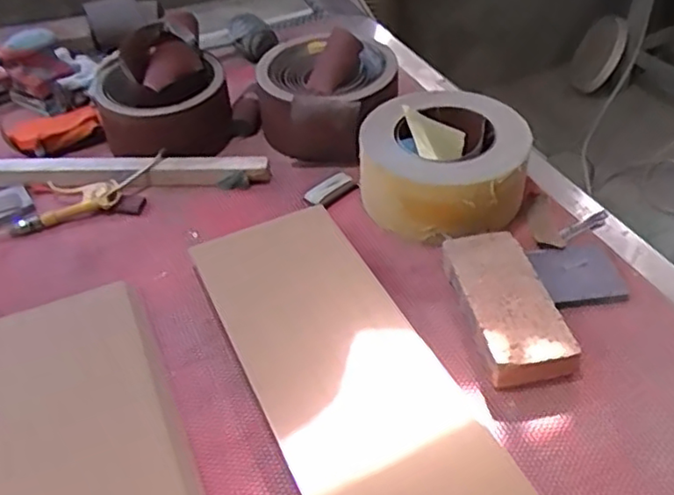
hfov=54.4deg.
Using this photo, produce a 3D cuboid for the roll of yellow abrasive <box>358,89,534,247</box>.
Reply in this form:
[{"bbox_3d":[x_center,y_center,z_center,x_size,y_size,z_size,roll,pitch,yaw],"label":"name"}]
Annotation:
[{"bbox_3d":[0.159,-0.124,0.989,0.243,0.113,0.221,-2,44,2],"label":"roll of yellow abrasive"}]

